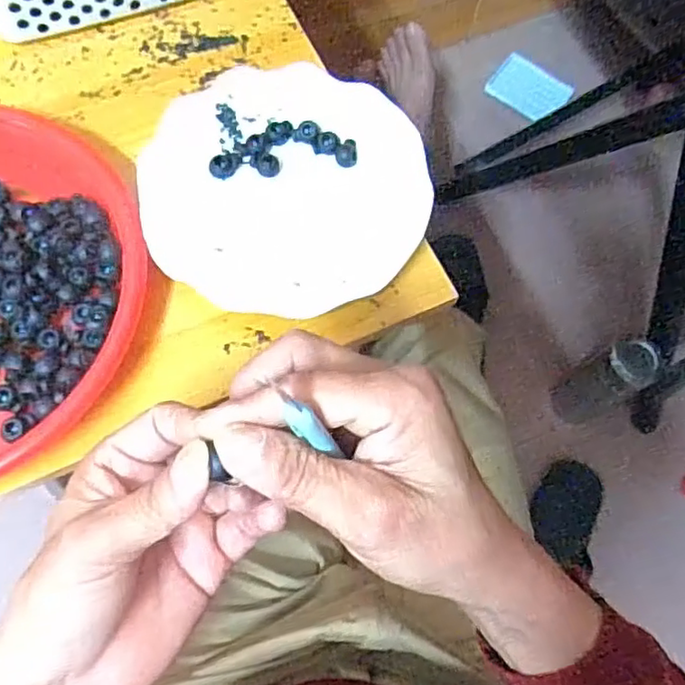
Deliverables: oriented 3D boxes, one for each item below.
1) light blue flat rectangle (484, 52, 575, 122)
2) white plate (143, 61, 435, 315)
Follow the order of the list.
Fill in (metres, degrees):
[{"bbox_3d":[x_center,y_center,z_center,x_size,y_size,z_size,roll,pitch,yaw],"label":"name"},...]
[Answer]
[{"bbox_3d":[0.317,-0.429,1.063,0.131,0.010,0.077,43,101,18],"label":"light blue flat rectangle"},{"bbox_3d":[-0.036,-0.104,0.411,0.179,0.019,0.171,1,70,-4],"label":"white plate"}]

